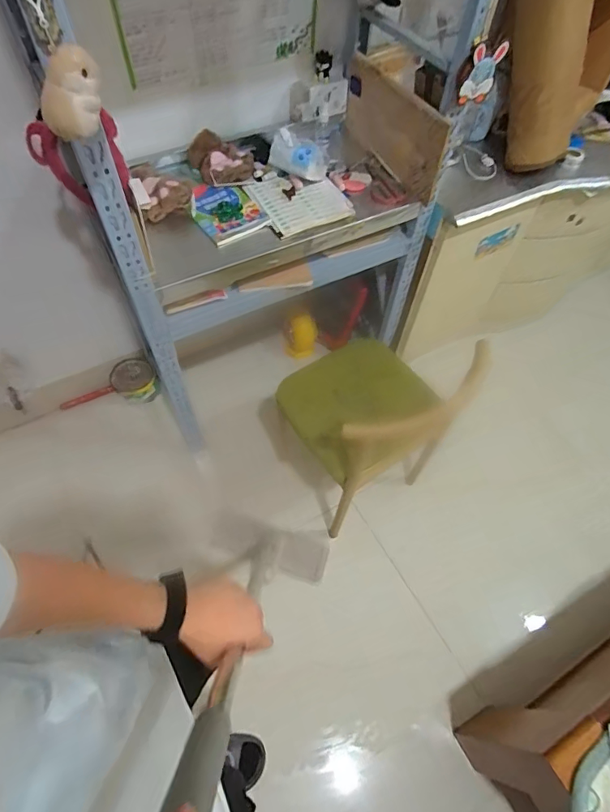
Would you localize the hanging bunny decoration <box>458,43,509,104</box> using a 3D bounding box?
[{"bbox_3d":[0.349,-0.657,0.899,0.082,0.100,0.017,-23,62,-16],"label":"hanging bunny decoration"}]

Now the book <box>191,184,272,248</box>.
[{"bbox_3d":[-0.190,-0.469,1.085,0.150,0.028,0.186,-26,62,-17],"label":"book"}]

